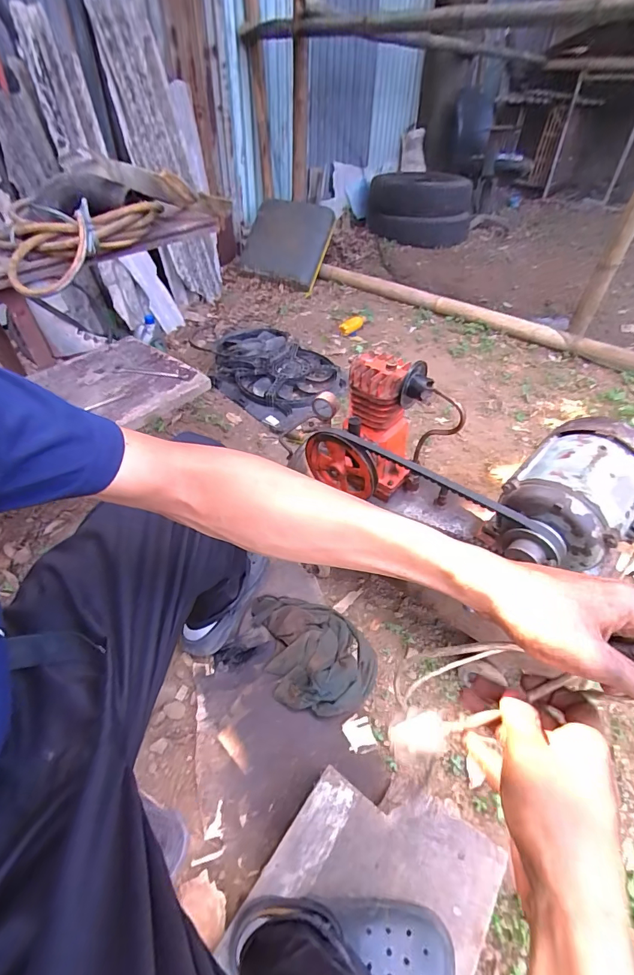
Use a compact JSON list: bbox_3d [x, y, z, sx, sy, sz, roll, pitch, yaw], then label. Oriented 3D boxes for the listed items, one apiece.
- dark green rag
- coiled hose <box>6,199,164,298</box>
[{"bbox_3d":[-0.009,0.326,0.887,0.204,0.077,0.298,-15,48,-17],"label":"dark green rag"},{"bbox_3d":[-0.456,-0.480,0.796,0.148,0.097,0.319,22,48,18],"label":"coiled hose"}]

